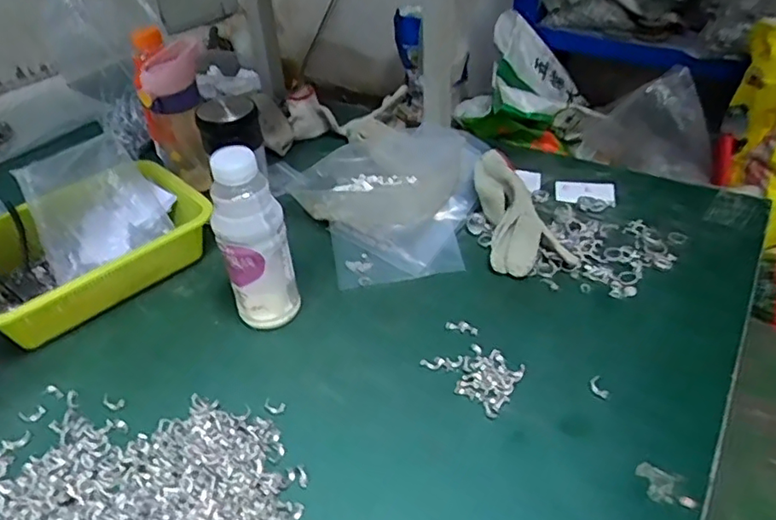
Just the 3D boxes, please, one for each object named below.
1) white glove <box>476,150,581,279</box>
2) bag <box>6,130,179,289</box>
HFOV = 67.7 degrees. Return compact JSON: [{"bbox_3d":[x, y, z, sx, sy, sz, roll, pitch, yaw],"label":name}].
[{"bbox_3d":[0.154,-0.062,0.717,0.090,0.053,0.182,-9,60,-11],"label":"white glove"},{"bbox_3d":[-0.343,-0.076,0.686,0.147,0.043,0.164,-23,79,-27],"label":"bag"}]

